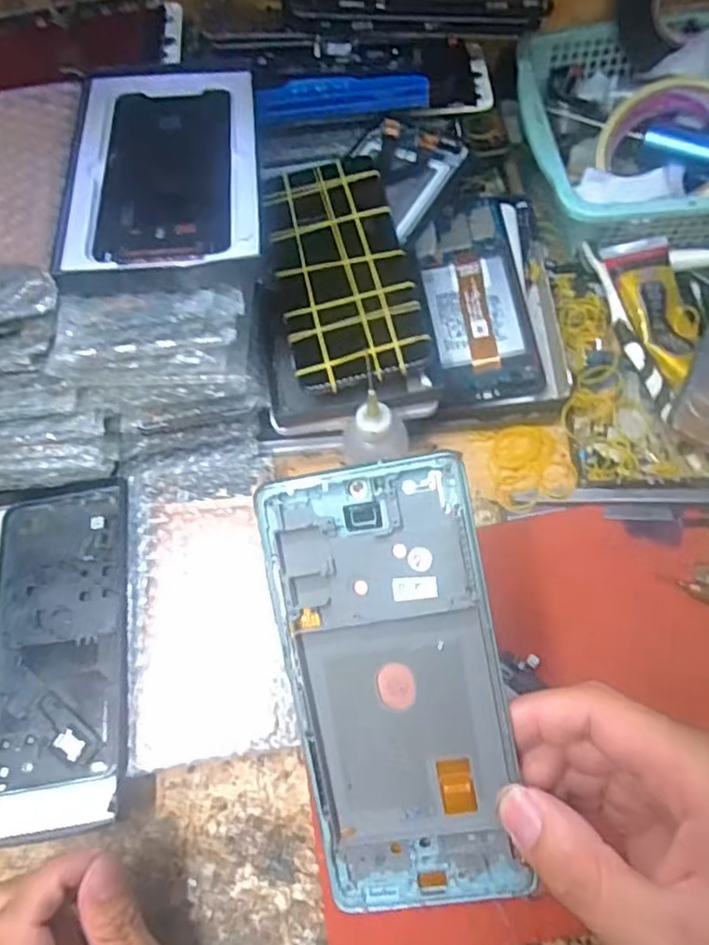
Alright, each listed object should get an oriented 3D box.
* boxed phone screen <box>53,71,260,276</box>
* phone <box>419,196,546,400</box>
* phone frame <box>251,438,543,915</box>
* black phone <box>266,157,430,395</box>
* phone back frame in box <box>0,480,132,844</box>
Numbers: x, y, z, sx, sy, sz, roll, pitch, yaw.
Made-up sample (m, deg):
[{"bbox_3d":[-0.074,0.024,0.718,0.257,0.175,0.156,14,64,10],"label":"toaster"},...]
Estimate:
[{"bbox_3d":[-0.099,-0.168,0.331,0.094,0.012,0.158,-8,64,1],"label":"boxed phone screen"},{"bbox_3d":[0.081,-0.118,0.429,0.064,0.009,0.153,-9,67,5],"label":"phone"},{"bbox_3d":[0.015,0.076,0.226,0.071,0.006,0.156,-9,94,6],"label":"phone frame"},{"bbox_3d":[-0.008,-0.121,0.374,0.074,0.011,0.155,-13,64,-1],"label":"black phone"},{"bbox_3d":[-0.183,0.099,0.364,0.111,0.019,0.192,-7,67,-1],"label":"phone back frame in box"}]

